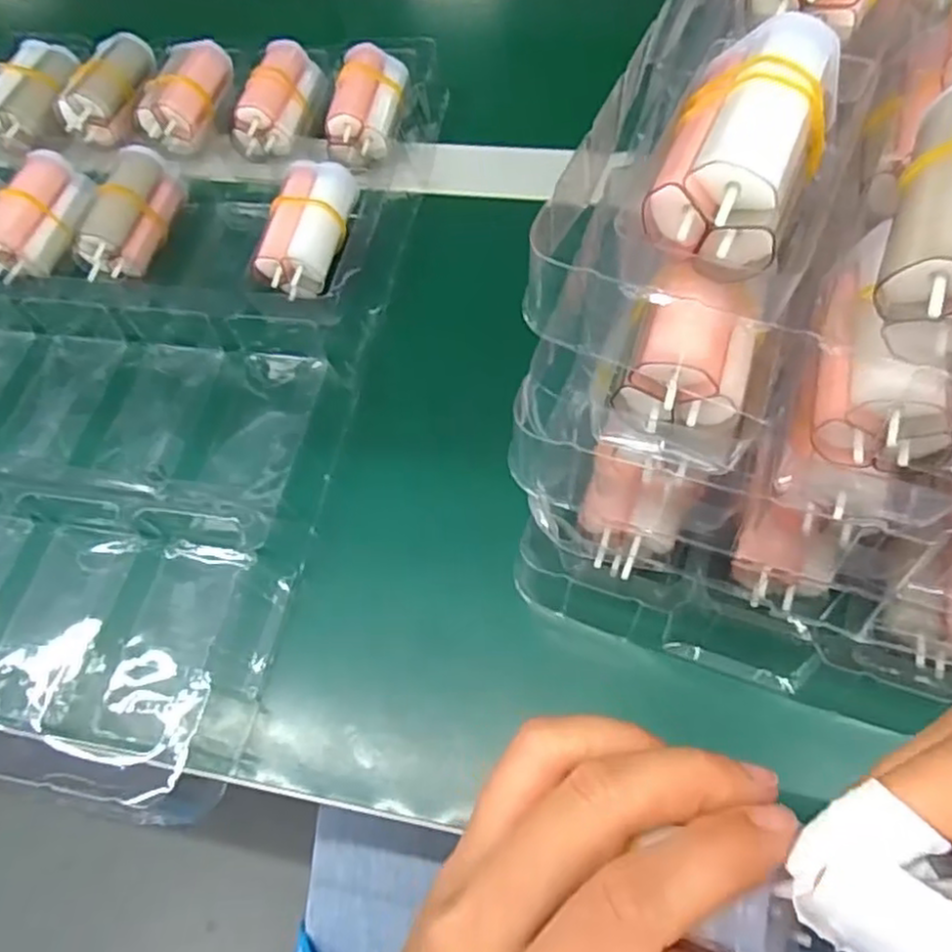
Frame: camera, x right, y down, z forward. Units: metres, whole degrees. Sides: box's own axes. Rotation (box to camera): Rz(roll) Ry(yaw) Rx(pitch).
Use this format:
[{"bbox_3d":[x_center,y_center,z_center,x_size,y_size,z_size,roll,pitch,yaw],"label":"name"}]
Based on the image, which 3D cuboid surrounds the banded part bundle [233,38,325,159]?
[{"bbox_3d":[-0.108,-0.210,0.387,0.034,0.023,0.070,14,76,12],"label":"banded part bundle"}]

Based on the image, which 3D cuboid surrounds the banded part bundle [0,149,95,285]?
[{"bbox_3d":[-0.225,-0.135,0.360,0.025,0.027,0.071,14,73,12],"label":"banded part bundle"}]

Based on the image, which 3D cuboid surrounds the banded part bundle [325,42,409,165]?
[{"bbox_3d":[-0.058,-0.201,0.373,0.033,0.022,0.067,10,75,10],"label":"banded part bundle"}]

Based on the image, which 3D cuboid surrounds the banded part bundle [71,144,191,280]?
[{"bbox_3d":[-0.174,-0.133,0.355,0.029,0.031,0.071,12,72,11],"label":"banded part bundle"}]

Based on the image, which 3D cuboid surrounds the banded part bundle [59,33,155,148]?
[{"bbox_3d":[-0.209,-0.225,0.405,0.030,0.027,0.069,18,76,14],"label":"banded part bundle"}]

